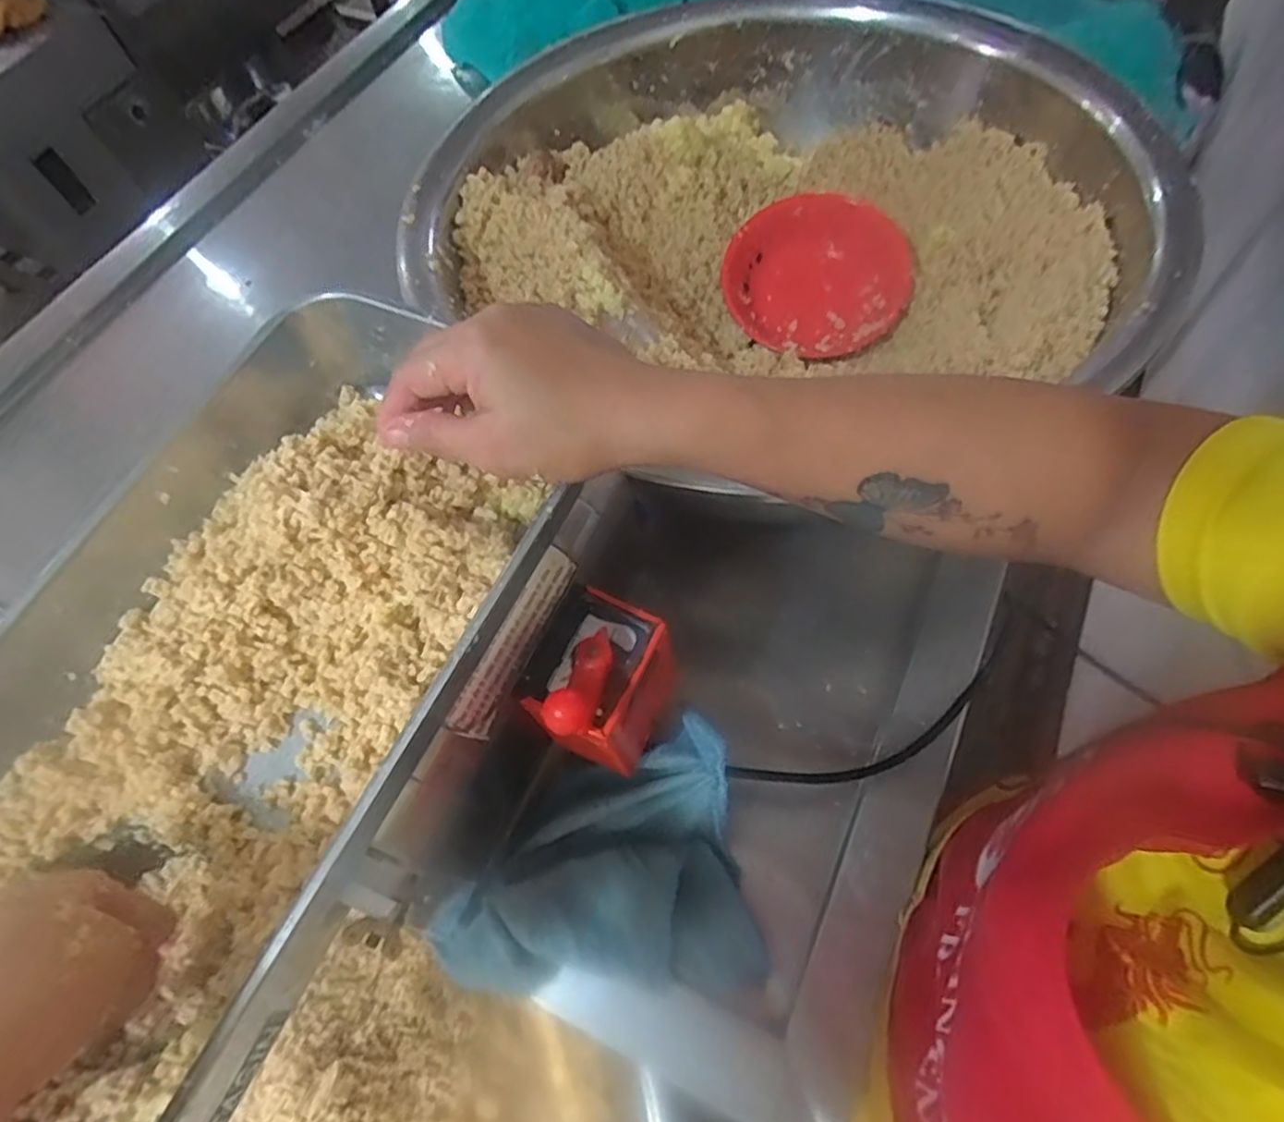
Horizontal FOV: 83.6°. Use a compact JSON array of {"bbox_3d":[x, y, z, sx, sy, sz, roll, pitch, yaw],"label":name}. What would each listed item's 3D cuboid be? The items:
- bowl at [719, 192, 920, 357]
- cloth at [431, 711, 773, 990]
[{"bbox_3d":[0.167,-0.272,0.695,0.168,0.081,0.168,1,95,7],"label":"bowl"},{"bbox_3d":[-0.037,0.206,0.471,0.208,0.053,0.155,-11,61,-2],"label":"cloth"}]

